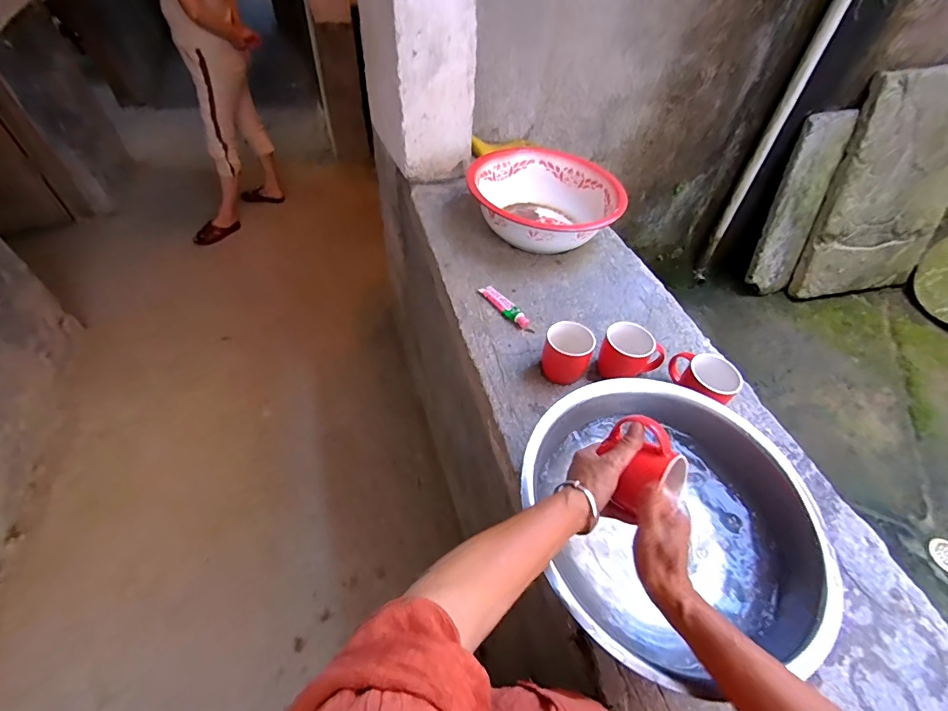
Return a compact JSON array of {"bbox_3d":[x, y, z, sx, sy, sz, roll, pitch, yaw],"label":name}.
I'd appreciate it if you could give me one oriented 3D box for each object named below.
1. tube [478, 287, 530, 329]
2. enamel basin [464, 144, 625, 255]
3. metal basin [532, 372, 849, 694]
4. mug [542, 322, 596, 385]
[{"bbox_3d":[0.060,-0.100,0.873,0.036,0.020,0.124,-26,58,-22],"label":"tube"},{"bbox_3d":[0.154,-0.358,1.031,0.329,0.113,0.313,2,51,-2],"label":"enamel basin"},{"bbox_3d":[0.235,0.194,0.556,0.330,0.097,0.335,2,51,-2],"label":"metal basin"},{"bbox_3d":[0.154,0.001,0.750,0.077,0.095,0.071,18,52,10],"label":"mug"}]

